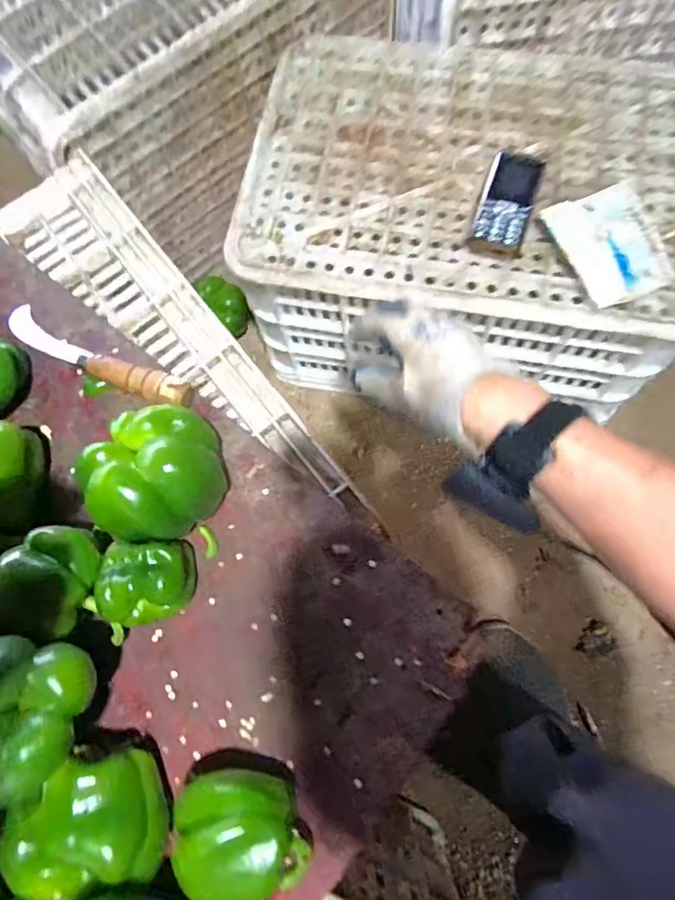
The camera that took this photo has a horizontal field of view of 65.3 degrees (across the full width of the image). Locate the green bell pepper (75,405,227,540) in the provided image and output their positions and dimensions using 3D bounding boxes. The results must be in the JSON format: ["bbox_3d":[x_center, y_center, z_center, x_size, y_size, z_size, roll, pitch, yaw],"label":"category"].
[{"bbox_3d":[-0.128,0.017,0.382,0.089,0.078,0.089,-1,74,2],"label":"green bell pepper"}]

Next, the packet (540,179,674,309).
[{"bbox_3d":[0.274,-0.204,0.527,0.093,0.025,0.121,-20,74,-4],"label":"packet"}]

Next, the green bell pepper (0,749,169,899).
[{"bbox_3d":[-0.161,0.239,0.332,0.098,0.057,0.077,-20,74,-4],"label":"green bell pepper"}]

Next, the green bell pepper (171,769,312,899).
[{"bbox_3d":[-0.058,0.241,0.325,0.068,0.060,0.084,-19,74,-3],"label":"green bell pepper"}]

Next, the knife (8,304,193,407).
[{"bbox_3d":[-0.202,-0.077,0.439,0.183,0.027,0.030,26,77,9],"label":"knife"}]

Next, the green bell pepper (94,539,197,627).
[{"bbox_3d":[-0.135,0.093,0.374,0.060,0.054,0.057,-10,74,-1],"label":"green bell pepper"}]

